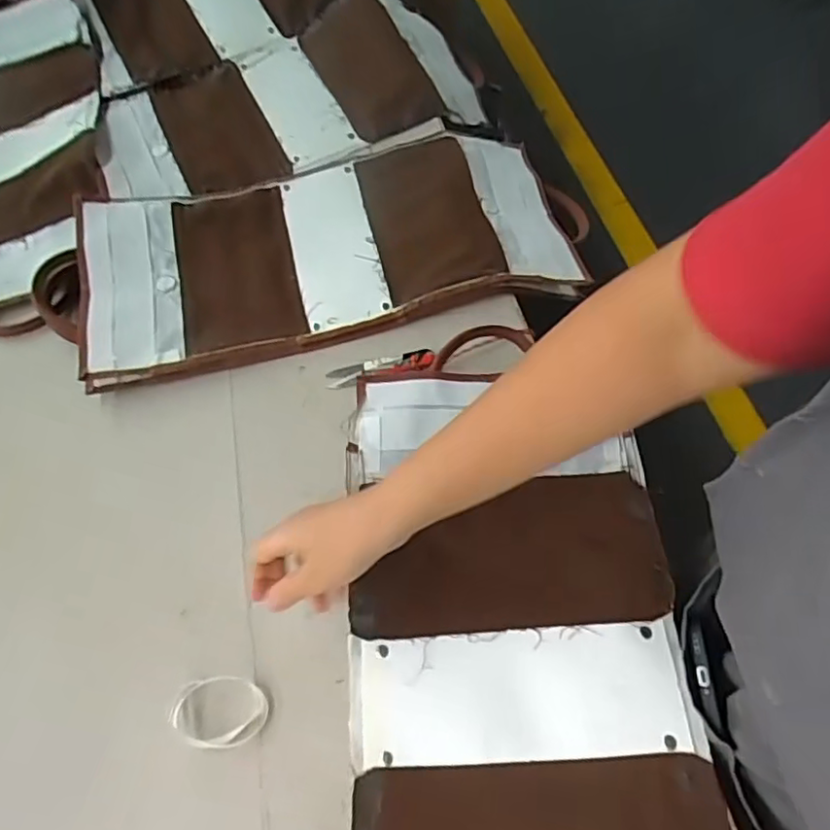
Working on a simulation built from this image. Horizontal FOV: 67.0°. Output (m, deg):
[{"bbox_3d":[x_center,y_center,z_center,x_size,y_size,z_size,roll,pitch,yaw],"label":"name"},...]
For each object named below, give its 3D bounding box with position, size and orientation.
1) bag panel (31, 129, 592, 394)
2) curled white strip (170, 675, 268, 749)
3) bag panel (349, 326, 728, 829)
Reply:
[{"bbox_3d":[-0.095,-0.181,0.664,0.554,0.039,0.226,-14,62,-3],"label":"bag panel"},{"bbox_3d":[-0.148,0.222,0.472,0.069,0.013,0.049,7,63,8],"label":"curled white strip"},{"bbox_3d":[0.078,0.204,0.436,0.246,0.065,0.516,-2,64,1],"label":"bag panel"}]

